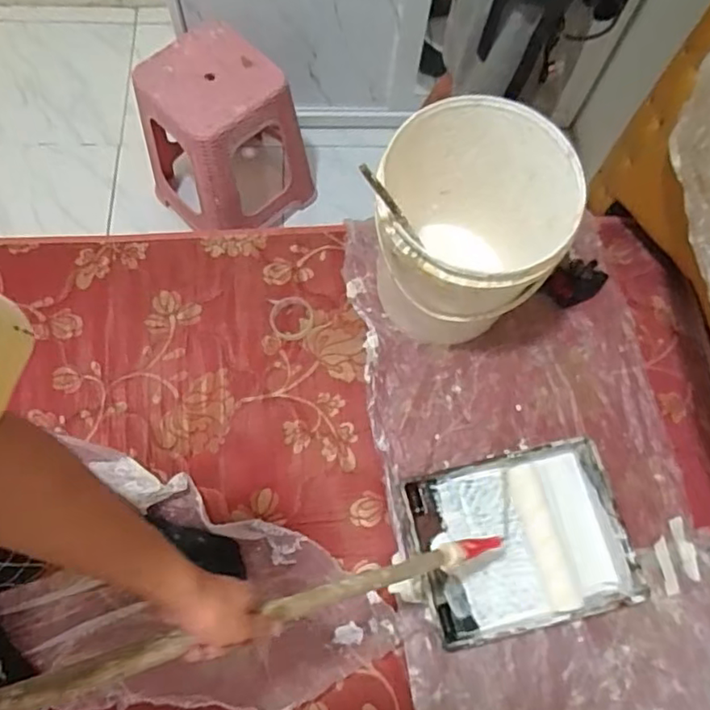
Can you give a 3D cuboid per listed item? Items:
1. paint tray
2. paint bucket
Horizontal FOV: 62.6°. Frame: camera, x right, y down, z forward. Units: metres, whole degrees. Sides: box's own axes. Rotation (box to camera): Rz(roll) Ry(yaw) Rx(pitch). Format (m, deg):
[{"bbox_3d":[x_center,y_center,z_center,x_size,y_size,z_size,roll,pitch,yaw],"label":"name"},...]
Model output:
[{"bbox_3d":[0.282,0.314,0.993,0.339,0.053,0.274,-12,69,-4],"label":"paint tray"},{"bbox_3d":[0.186,-0.193,1.011,0.286,0.367,0.301,0,69,0],"label":"paint bucket"}]

